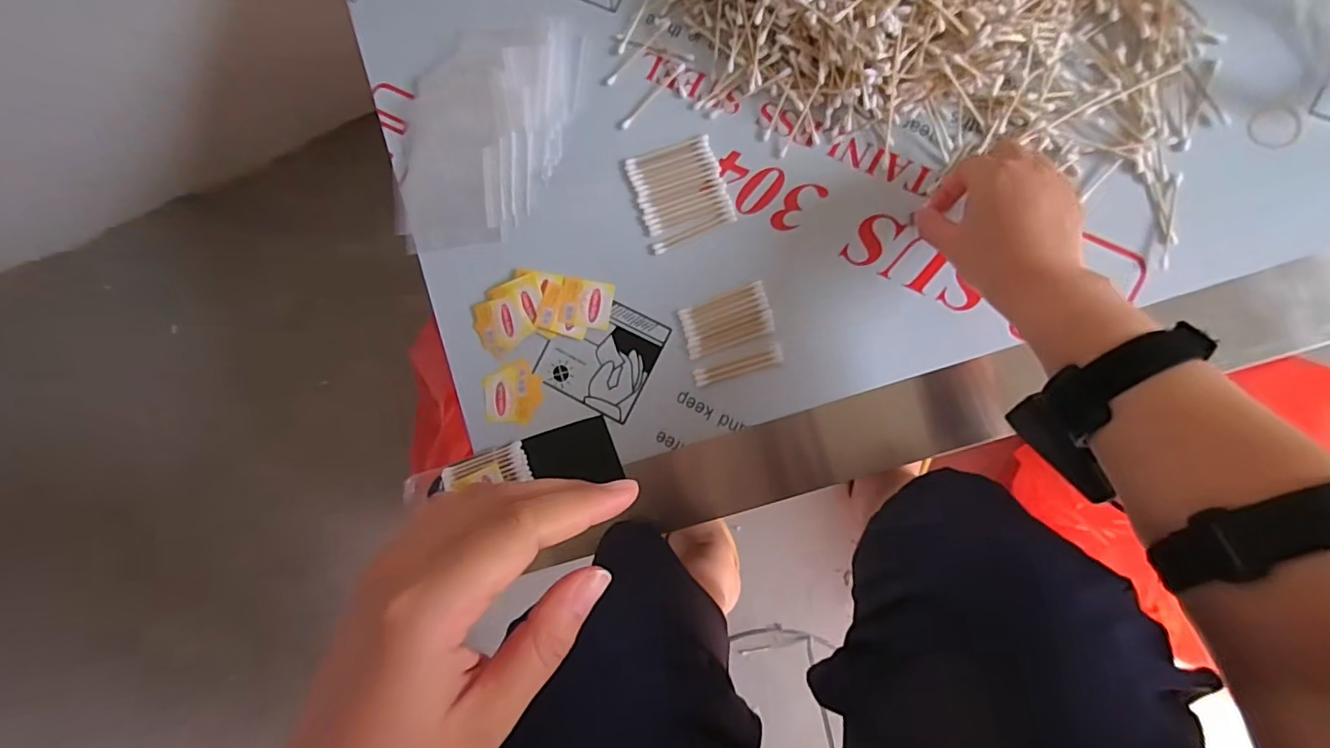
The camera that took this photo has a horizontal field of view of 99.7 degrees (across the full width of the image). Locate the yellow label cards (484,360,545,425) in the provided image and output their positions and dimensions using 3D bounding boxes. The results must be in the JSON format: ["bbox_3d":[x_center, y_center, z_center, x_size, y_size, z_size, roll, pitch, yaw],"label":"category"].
[{"bbox_3d":[-0.130,0.017,0.482,0.052,0.004,0.051,-9,88,10],"label":"yellow label cards"}]

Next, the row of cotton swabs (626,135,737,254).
[{"bbox_3d":[0.013,-0.152,0.464,0.072,0.004,0.080,-19,84,7],"label":"row of cotton swabs"}]

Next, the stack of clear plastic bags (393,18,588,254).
[{"bbox_3d":[-0.161,-0.210,0.490,0.141,0.015,0.214,18,90,9],"label":"stack of clear plastic bags"}]

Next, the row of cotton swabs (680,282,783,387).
[{"bbox_3d":[0.052,-0.032,0.453,0.072,0.004,0.066,-17,84,8],"label":"row of cotton swabs"}]

